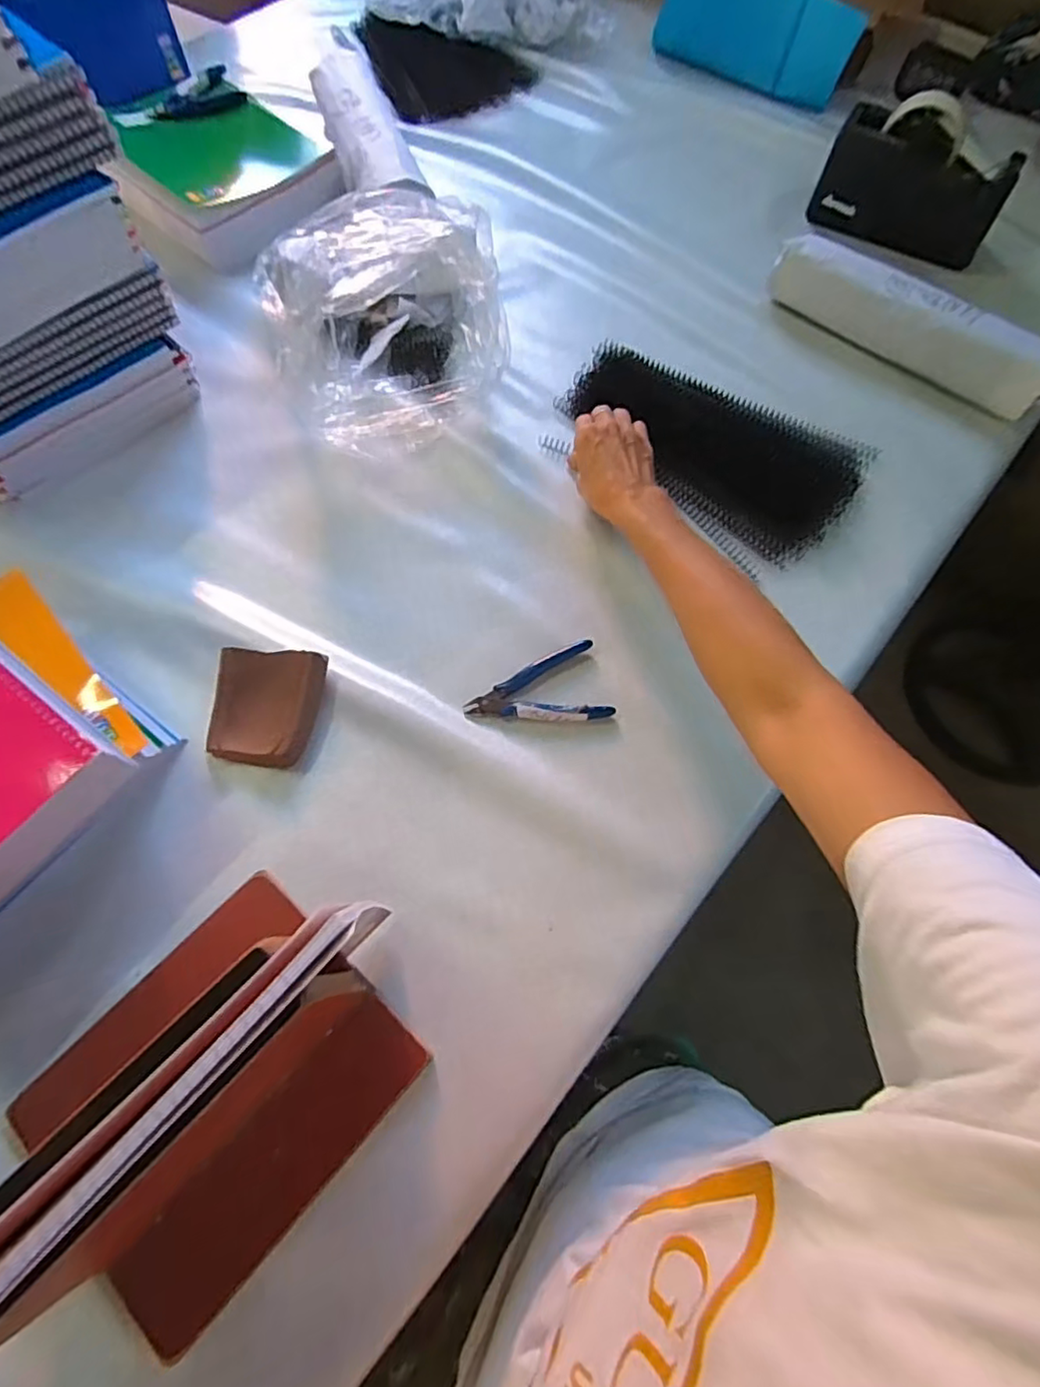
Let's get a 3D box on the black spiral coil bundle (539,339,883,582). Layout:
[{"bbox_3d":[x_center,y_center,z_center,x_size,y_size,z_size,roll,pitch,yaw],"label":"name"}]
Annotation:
[{"bbox_3d":[0.180,-0.247,0.604,0.297,0.040,0.174,37,72,9],"label":"black spiral coil bundle"}]

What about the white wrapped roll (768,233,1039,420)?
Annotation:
[{"bbox_3d":[0.409,-0.390,0.637,0.303,0.064,0.056,37,70,14],"label":"white wrapped roll"}]

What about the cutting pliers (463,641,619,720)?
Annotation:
[{"bbox_3d":[0.013,-0.001,0.498,0.116,0.013,0.071,-15,67,-9],"label":"cutting pliers"}]

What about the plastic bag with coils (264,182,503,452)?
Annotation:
[{"bbox_3d":[-0.123,-0.389,0.593,0.211,0.121,0.282,-7,66,-5],"label":"plastic bag with coils"}]

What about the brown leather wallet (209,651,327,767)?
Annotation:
[{"bbox_3d":[-0.209,0.010,0.484,0.087,0.029,0.092,9,65,2],"label":"brown leather wallet"}]

